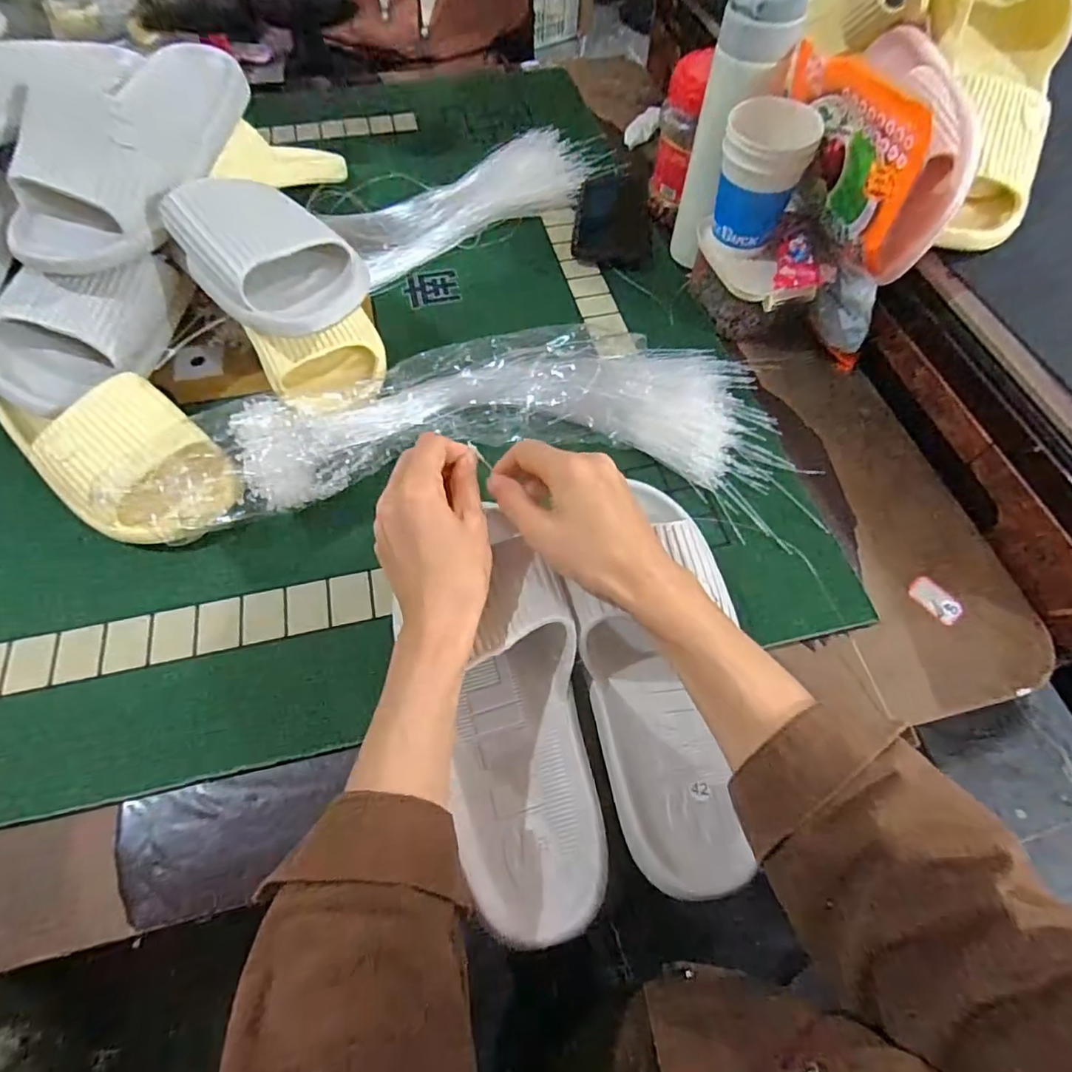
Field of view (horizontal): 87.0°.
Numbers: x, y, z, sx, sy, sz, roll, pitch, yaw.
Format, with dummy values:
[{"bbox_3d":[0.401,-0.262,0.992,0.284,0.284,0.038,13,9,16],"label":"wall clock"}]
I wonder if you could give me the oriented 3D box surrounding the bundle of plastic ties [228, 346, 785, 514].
[{"bbox_3d":[-0.016,-0.097,0.452,0.422,0.057,0.141,-7,62,-4],"label":"bundle of plastic ties"}]

